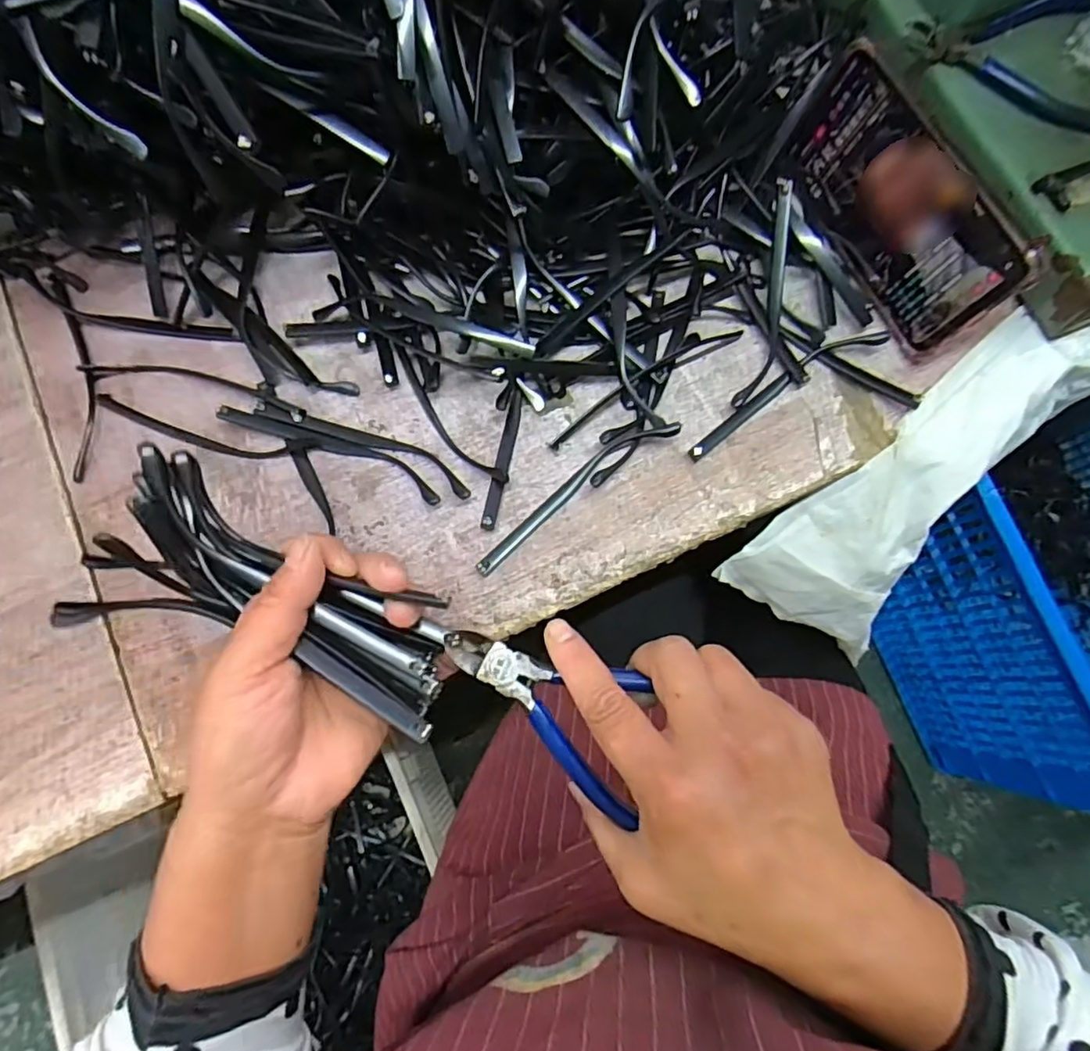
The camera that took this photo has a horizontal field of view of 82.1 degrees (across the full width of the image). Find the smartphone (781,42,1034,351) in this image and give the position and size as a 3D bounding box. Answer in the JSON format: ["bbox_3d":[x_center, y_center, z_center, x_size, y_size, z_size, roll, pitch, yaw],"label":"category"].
[{"bbox_3d":[0.196,-0.183,0.354,0.007,0.074,0.160,-22,78,-26],"label":"smartphone"}]

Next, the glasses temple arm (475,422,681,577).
[{"bbox_3d":[0.015,-0.020,0.354,0.136,0.015,0.020,-36,78,-7],"label":"glasses temple arm"}]

